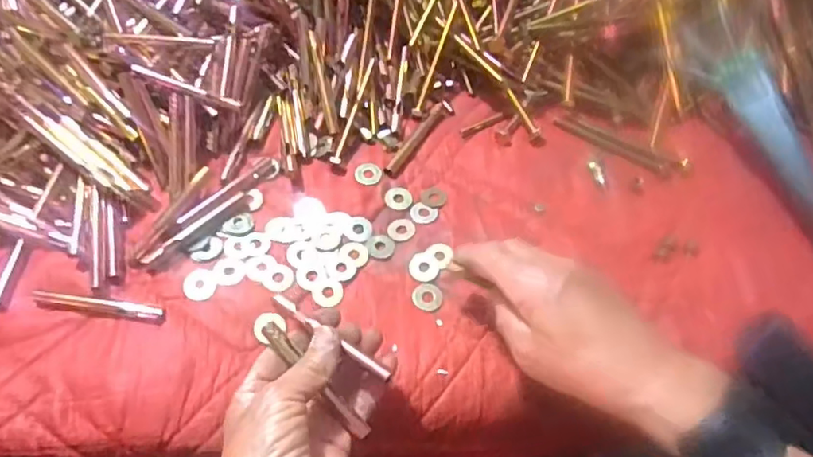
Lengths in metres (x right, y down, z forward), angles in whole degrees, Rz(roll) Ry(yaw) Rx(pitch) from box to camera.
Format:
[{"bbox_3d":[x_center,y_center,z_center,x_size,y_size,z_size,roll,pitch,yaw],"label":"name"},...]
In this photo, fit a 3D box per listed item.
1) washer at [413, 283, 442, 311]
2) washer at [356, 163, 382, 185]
[{"bbox_3d":[0.015,0.051,0.448,0.022,0.004,0.023,-4,59,-7],"label":"washer"},{"bbox_3d":[-0.032,-0.046,0.506,0.022,0.004,0.020,-6,59,-8],"label":"washer"}]

